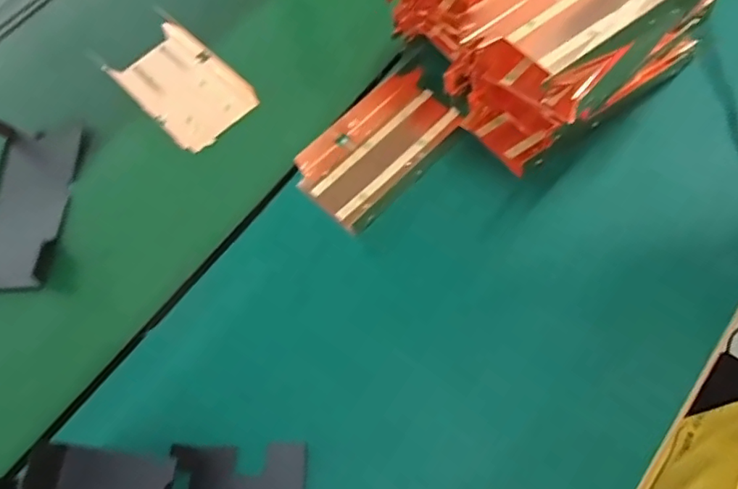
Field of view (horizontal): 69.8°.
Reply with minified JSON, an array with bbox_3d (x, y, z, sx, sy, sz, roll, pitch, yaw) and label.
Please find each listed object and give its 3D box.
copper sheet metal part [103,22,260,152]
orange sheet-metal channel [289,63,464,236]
[{"bbox_3d":[-0.189,-0.162,0.537,0.090,0.015,0.151,-43,73,-13],"label":"copper sheet metal part"},{"bbox_3d":[0.009,-0.088,0.475,0.095,0.020,0.150,41,76,22],"label":"orange sheet-metal channel"}]

